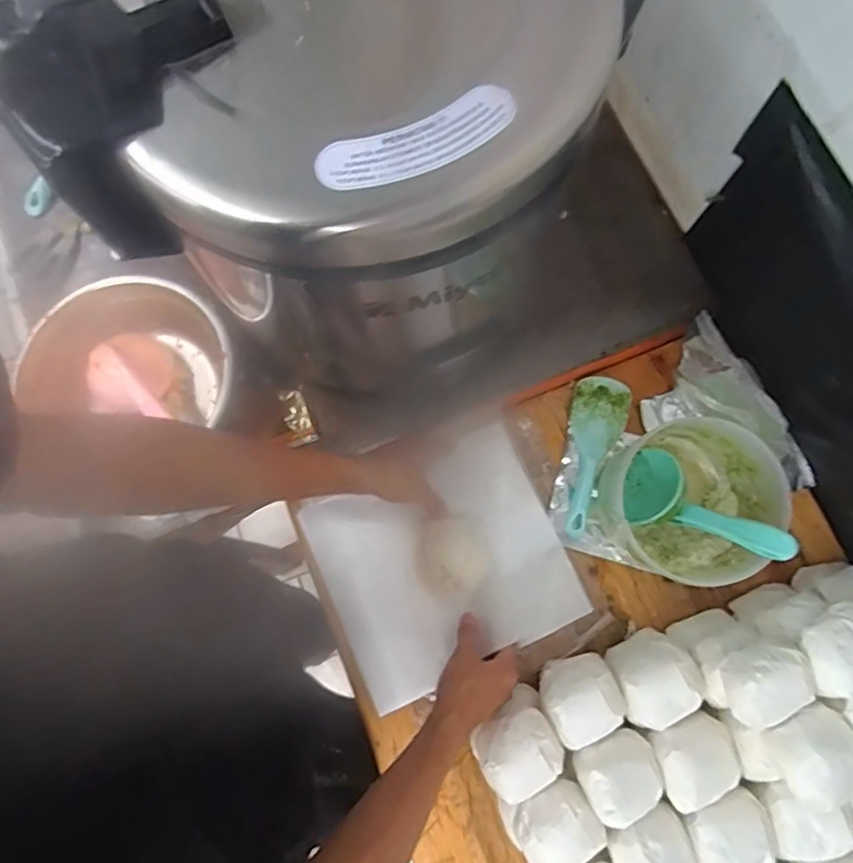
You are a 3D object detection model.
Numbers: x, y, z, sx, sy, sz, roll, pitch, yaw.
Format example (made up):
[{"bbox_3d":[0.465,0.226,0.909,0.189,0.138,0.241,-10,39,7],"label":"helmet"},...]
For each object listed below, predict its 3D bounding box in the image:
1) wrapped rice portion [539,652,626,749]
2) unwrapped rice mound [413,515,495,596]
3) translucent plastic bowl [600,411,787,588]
[{"bbox_3d":[0.160,0.278,0.609,0.077,0.075,0.073,-22,78,-4],"label":"wrapped rice portion"},{"bbox_3d":[0.031,0.141,0.663,0.087,0.038,0.084,0,77,1],"label":"unwrapped rice mound"},{"bbox_3d":[0.290,0.073,0.638,0.149,0.109,0.155,0,77,1],"label":"translucent plastic bowl"}]

